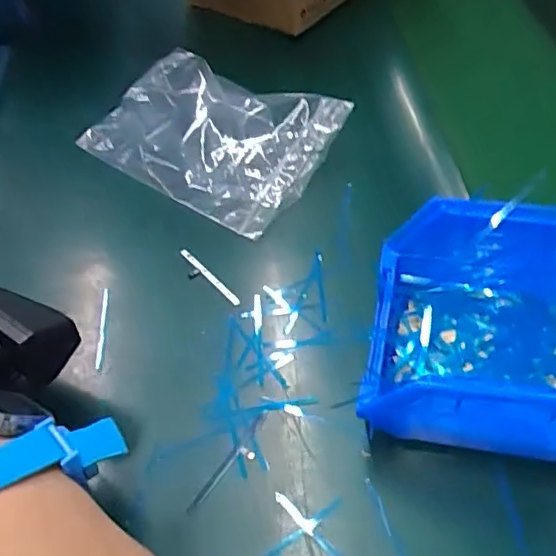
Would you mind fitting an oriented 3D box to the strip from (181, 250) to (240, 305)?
[{"bbox_3d":[-0.043,-0.001,0.376,0.005,0.004,0.058,-35,56,-22],"label":"strip"}]

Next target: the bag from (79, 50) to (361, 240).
[{"bbox_3d":[-0.055,-0.111,0.446,0.185,0.033,0.119,27,57,25],"label":"bag"}]

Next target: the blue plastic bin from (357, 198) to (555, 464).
[{"bbox_3d":[0.115,0.029,0.283,0.132,0.079,0.104,7,51,11],"label":"blue plastic bin"}]

